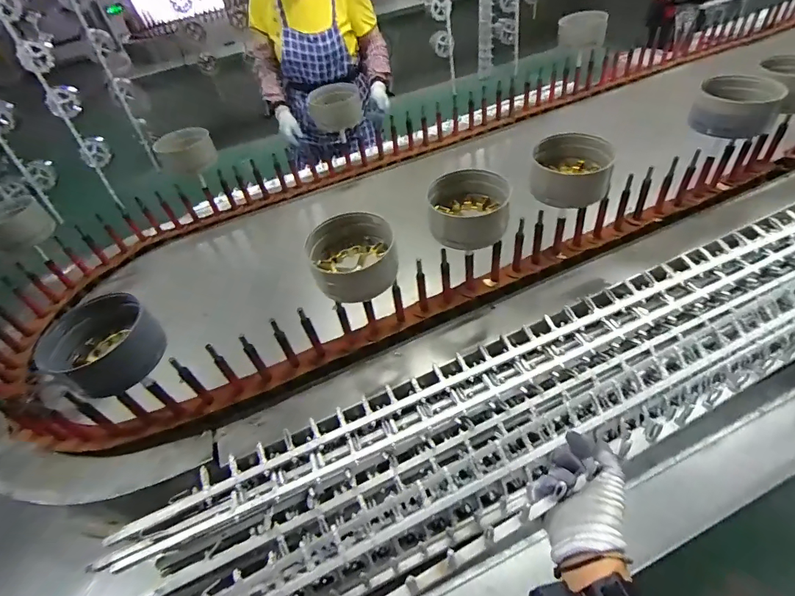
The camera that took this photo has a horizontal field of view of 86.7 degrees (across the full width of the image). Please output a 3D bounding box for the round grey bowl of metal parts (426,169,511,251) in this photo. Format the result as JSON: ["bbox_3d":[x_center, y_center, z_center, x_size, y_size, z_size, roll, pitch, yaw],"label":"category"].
[{"bbox_3d":[0.119,-0.150,0.710,0.128,0.086,0.100,-4,44,4],"label":"round grey bowl of metal parts"}]

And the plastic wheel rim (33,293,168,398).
[{"bbox_3d":[-0.409,0.061,0.586,0.154,0.070,0.121,20,51,25],"label":"plastic wheel rim"}]

